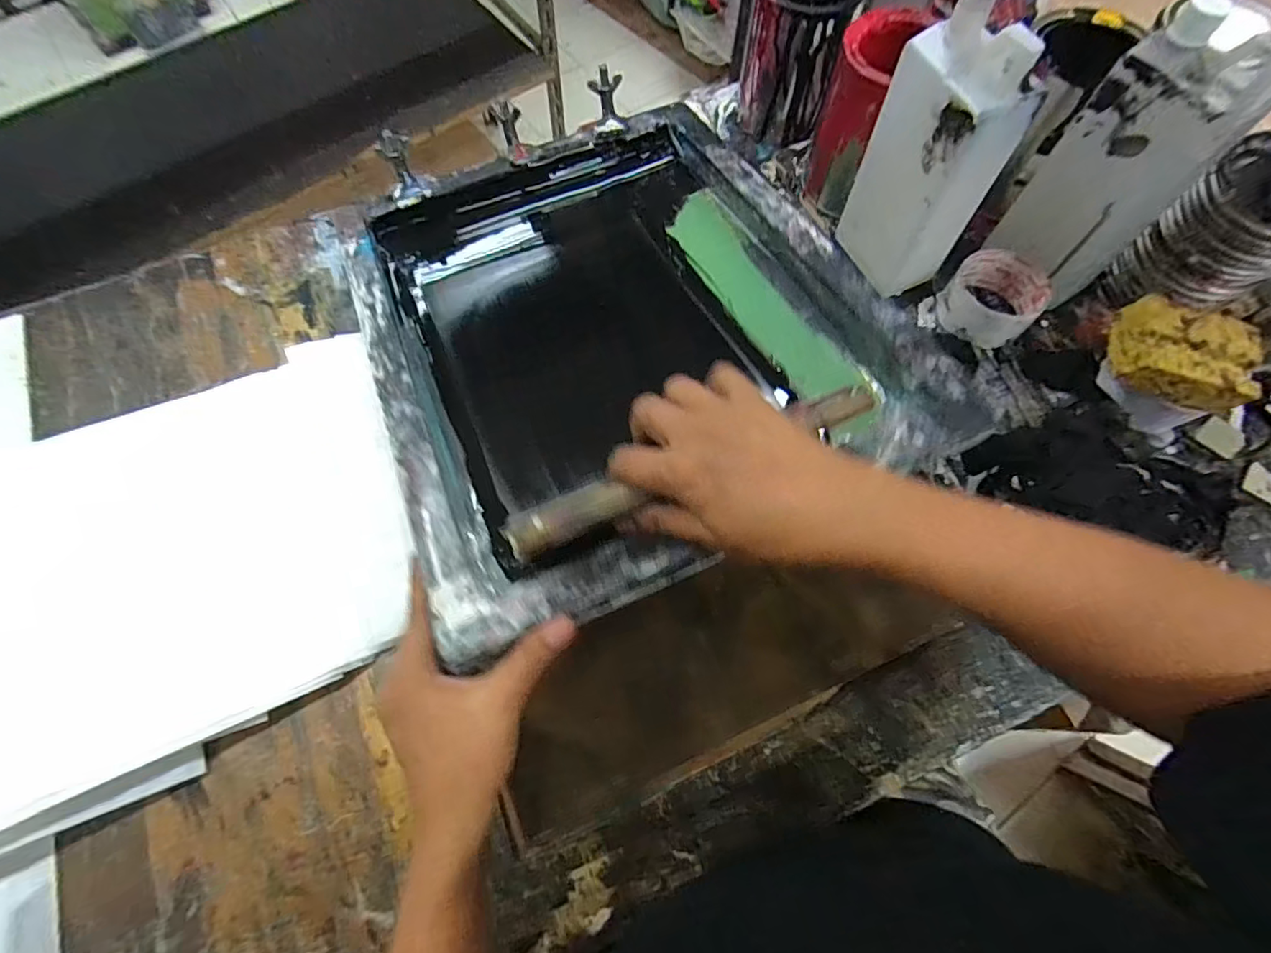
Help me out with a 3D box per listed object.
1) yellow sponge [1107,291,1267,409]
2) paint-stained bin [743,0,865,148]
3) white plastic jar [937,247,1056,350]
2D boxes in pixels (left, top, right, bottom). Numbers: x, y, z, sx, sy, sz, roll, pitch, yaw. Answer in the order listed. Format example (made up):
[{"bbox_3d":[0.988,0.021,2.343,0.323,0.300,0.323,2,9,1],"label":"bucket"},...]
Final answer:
[{"bbox_3d":[0.447,-0.100,0.456,0.095,0.039,0.070,20,71,8],"label":"yellow sponge"},{"bbox_3d":[0.175,-0.463,0.611,0.099,0.149,0.096,17,70,8],"label":"paint-stained bin"},{"bbox_3d":[0.336,-0.166,0.534,0.079,0.049,0.085,0,69,1],"label":"white plastic jar"}]

